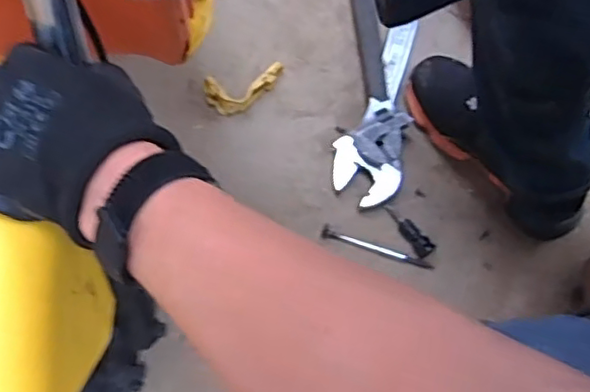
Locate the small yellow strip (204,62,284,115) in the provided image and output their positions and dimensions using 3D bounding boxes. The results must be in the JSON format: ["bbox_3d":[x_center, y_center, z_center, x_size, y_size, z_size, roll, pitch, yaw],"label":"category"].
[{"bbox_3d":[-0.065,-0.140,0.800,0.104,0.028,0.056,-9,72,-4],"label":"small yellow strip"}]

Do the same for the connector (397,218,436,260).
[{"bbox_3d":[0.148,0.051,0.754,0.024,0.013,0.051,-38,76,-13],"label":"connector"}]

